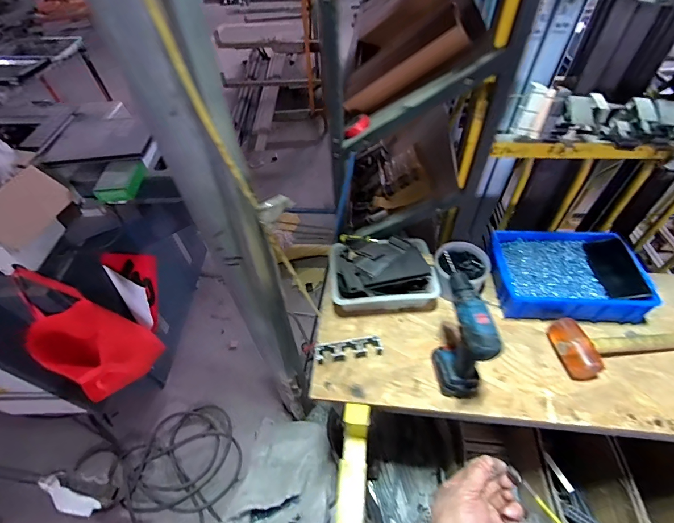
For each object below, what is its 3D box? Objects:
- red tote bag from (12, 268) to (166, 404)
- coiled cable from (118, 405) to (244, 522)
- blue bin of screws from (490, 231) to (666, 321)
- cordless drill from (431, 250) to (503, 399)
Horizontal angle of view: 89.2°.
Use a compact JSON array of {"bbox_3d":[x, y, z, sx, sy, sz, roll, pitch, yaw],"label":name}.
[{"bbox_3d":[-0.721,0.240,1.037,0.246,0.422,0.252,20,54,18],"label":"red tote bag"},{"bbox_3d":[-0.627,0.873,1.414,0.471,0.042,0.487,-1,50,1],"label":"coiled cable"},{"bbox_3d":[0.507,0.024,0.781,0.290,0.093,0.207,2,50,4],"label":"blue bin of screws"},{"bbox_3d":[0.232,0.124,0.638,0.076,0.214,0.190,-1,50,1],"label":"cordless drill"}]

